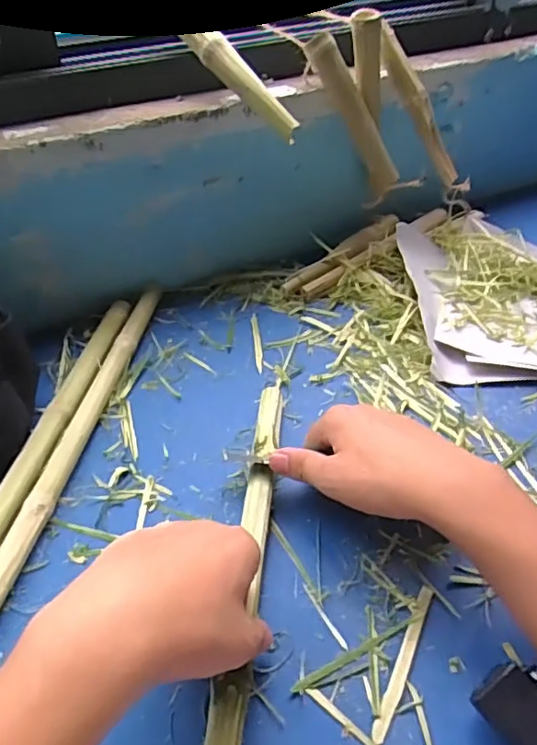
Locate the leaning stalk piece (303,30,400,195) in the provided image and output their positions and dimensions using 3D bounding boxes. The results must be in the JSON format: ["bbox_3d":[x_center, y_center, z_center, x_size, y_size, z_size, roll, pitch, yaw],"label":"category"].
[{"bbox_3d":[0.089,-0.267,0.608,0.029,0.164,0.023,-11,31,43],"label":"leaning stalk piece"}]

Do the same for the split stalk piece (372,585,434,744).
[{"bbox_3d":[0.086,0.177,0.364,0.010,0.004,0.103,19,45,22],"label":"split stalk piece"}]

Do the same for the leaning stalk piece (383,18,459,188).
[{"bbox_3d":[0.162,-0.285,0.633,0.022,0.176,0.020,-11,29,46],"label":"leaning stalk piece"}]

